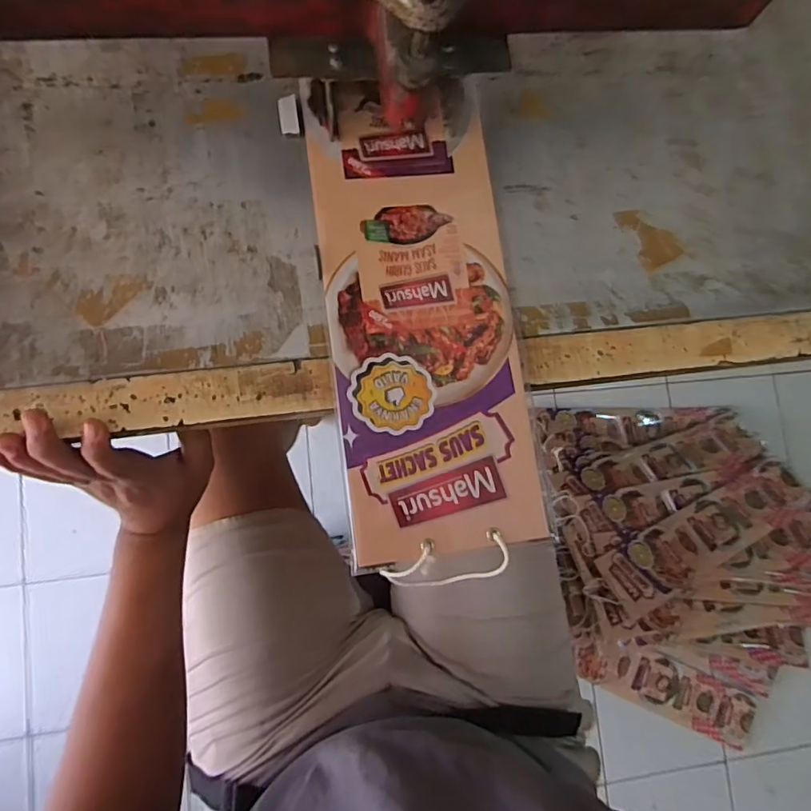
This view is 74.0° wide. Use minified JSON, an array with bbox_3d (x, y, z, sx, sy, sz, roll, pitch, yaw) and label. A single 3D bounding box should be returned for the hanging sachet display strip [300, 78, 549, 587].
[{"bbox_3d":[0.012,-0.058,0.366,0.127,0.008,0.339,-6,84,-8],"label":"hanging sachet display strip"}]

